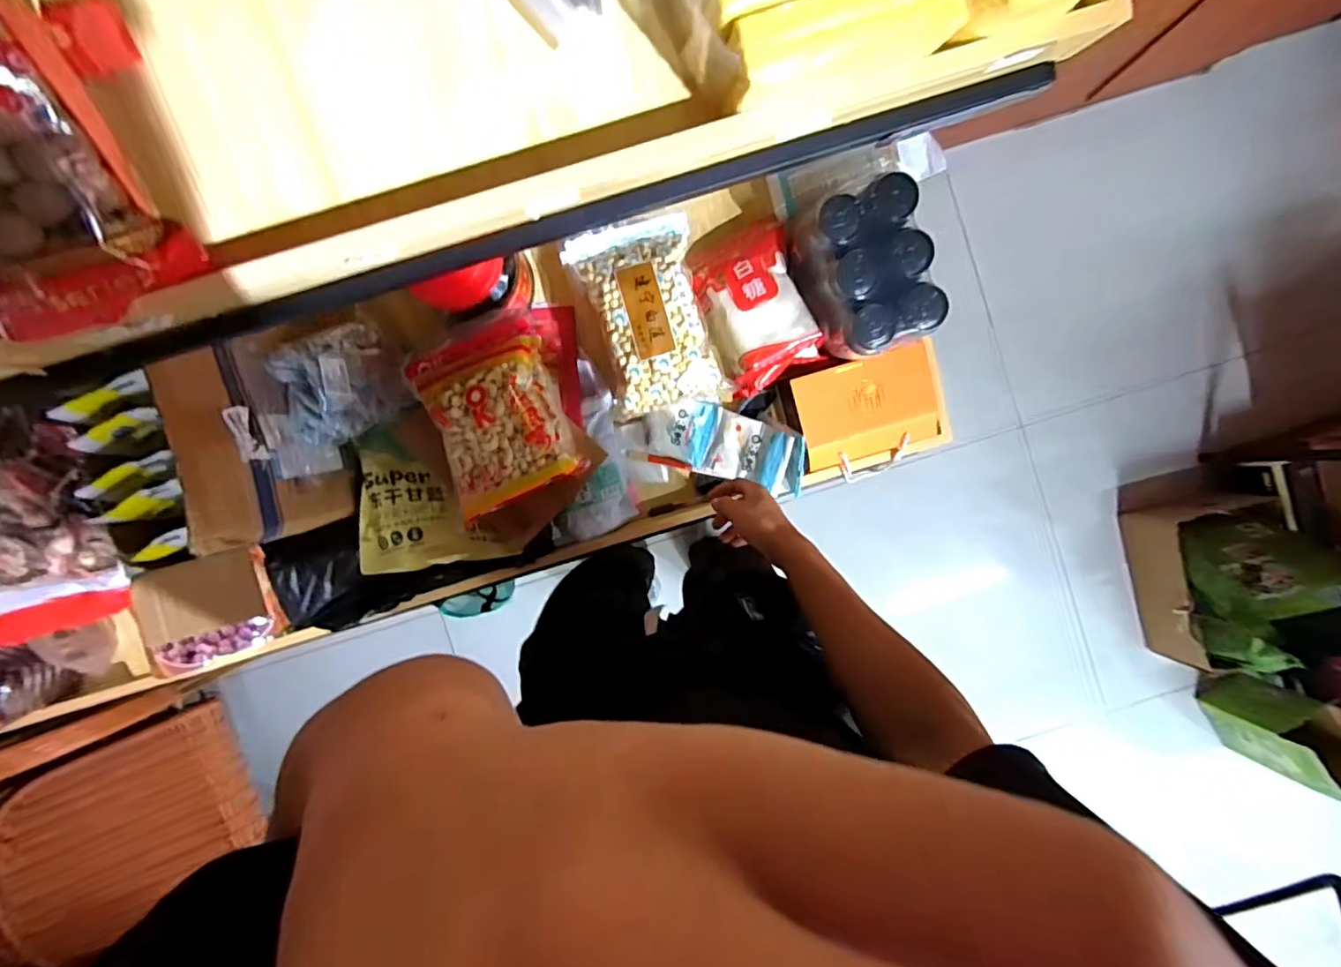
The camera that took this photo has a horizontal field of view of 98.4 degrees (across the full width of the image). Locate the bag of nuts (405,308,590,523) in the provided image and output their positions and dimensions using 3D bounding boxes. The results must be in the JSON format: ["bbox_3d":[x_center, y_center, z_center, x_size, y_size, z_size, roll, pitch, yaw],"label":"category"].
[{"bbox_3d":[-0.202,-0.084,0.686,0.155,0.091,0.206,-23,92,0],"label":"bag of nuts"}]

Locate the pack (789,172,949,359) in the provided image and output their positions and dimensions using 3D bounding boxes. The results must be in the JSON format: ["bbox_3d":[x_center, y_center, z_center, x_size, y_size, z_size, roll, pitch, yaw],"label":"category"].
[{"bbox_3d":[0.242,-0.262,0.729,0.124,0.130,0.197,-21,92,0],"label":"pack"}]

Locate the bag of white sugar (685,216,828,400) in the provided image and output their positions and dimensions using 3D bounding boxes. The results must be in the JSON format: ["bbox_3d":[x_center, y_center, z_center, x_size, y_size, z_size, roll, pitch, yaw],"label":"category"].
[{"bbox_3d":[0.110,-0.240,0.784,0.135,0.080,0.216,-20,92,0],"label":"bag of white sugar"}]

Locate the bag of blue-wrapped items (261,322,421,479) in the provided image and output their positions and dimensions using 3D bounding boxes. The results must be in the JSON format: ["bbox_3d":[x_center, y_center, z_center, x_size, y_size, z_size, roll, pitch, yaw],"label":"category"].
[{"bbox_3d":[-0.412,-0.114,0.733,0.123,0.131,0.190,-11,92,-1],"label":"bag of blue-wrapped items"}]

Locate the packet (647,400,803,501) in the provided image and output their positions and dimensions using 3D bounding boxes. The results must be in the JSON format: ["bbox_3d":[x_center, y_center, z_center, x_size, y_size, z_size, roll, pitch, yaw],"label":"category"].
[{"bbox_3d":[0.081,-0.057,0.814,0.220,0.046,0.096,18,91,13],"label":"packet"}]

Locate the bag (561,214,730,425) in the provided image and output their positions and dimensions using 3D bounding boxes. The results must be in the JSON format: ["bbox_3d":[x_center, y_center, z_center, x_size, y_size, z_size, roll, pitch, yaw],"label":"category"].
[{"bbox_3d":[-0.026,-0.203,0.702,0.144,0.043,0.227,-16,92,0],"label":"bag"}]

